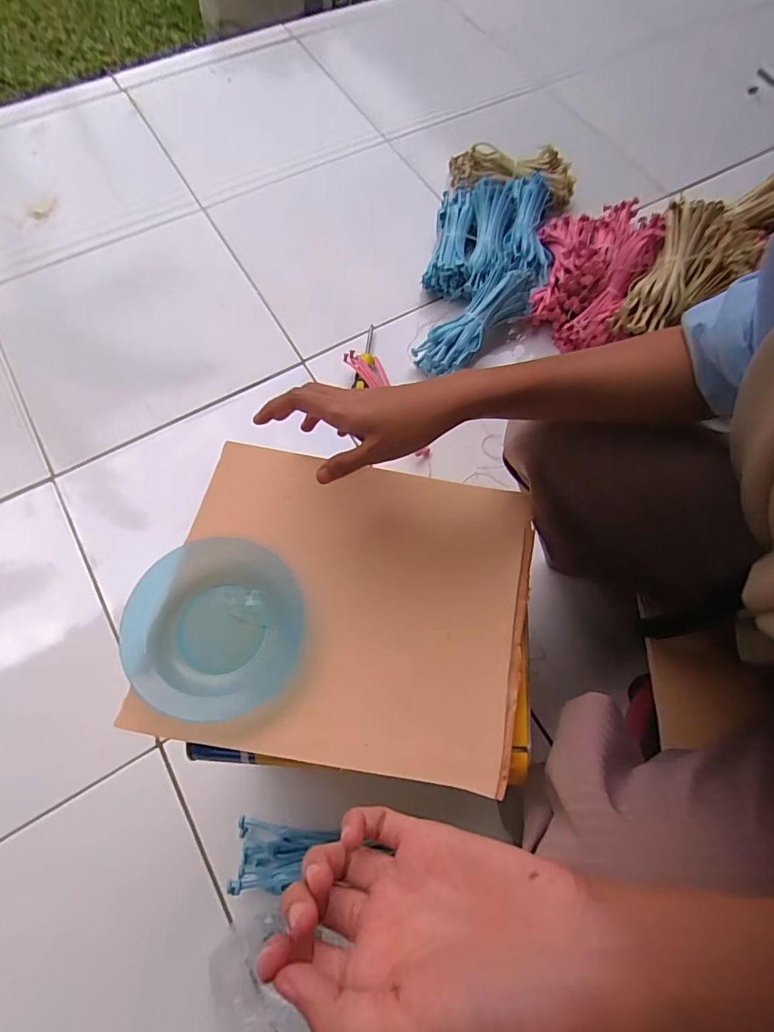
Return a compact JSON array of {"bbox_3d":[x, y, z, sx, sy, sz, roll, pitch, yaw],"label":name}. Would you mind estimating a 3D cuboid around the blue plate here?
[{"bbox_3d":[-0.127,0.082,0.360,0.118,0.030,0.128,1,70,-2],"label":"blue plate"}]

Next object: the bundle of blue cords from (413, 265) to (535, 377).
[{"bbox_3d":[0.134,-0.301,0.745,0.080,0.064,0.205,42,74,12],"label":"bundle of blue cords"}]

